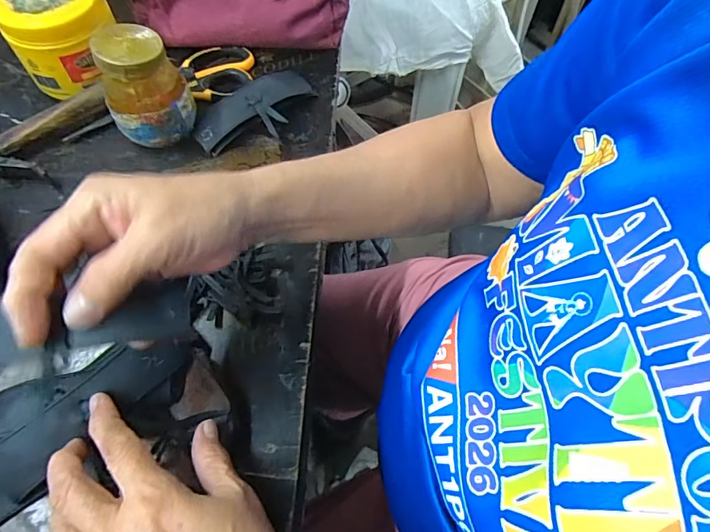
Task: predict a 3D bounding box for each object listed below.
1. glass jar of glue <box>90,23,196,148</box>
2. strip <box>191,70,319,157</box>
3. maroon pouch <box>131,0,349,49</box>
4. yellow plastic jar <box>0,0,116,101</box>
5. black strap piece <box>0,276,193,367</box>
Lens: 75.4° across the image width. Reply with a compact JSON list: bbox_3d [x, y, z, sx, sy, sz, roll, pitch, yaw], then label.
[{"bbox_3d":[-0.187,-0.159,0.408,0.068,0.089,0.060,-23,64,-14],"label":"glass jar of glue"},{"bbox_3d":[-0.094,-0.154,0.459,0.131,0.032,0.061,-36,68,-20],"label":"strip"},{"bbox_3d":[-0.125,-0.276,0.498,0.229,0.062,0.049,-1,61,-2],"label":"maroon pouch"},{"bbox_3d":[-0.282,-0.228,0.445,0.093,0.078,0.090,1,61,-1],"label":"yellow plastic jar"},{"bbox_3d":[-0.147,0.030,0.243,0.111,0.018,0.035,-10,62,-13],"label":"black strap piece"}]

